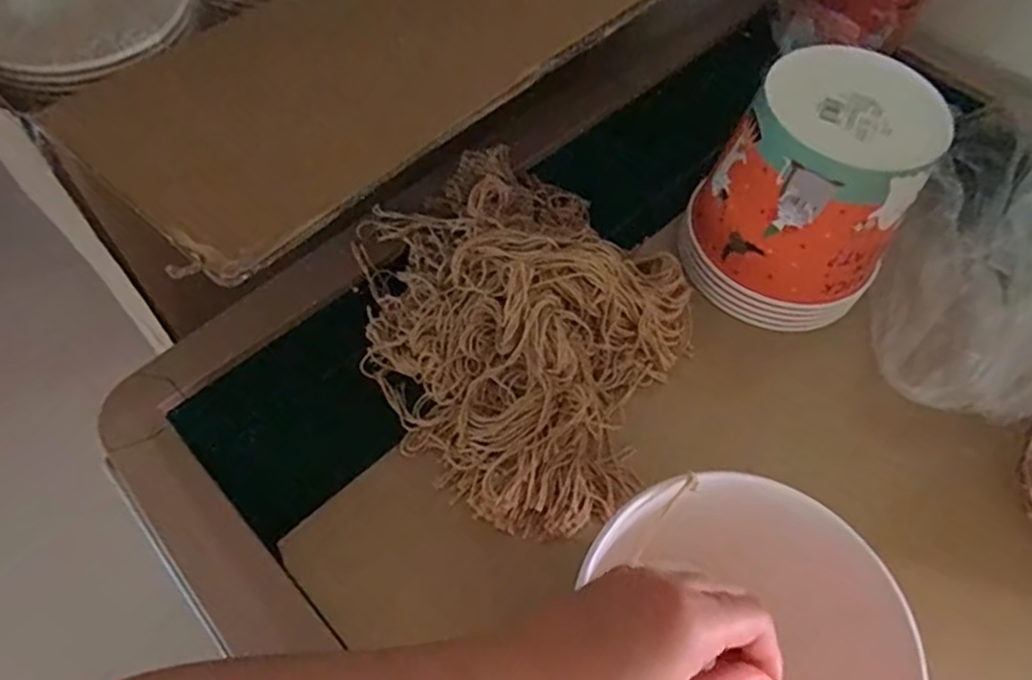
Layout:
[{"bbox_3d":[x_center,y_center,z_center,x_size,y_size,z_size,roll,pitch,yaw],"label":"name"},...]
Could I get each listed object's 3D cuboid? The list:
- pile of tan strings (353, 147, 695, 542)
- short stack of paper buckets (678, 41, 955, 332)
[{"bbox_3d":[0.001,-0.033,0.509,0.226,0.077,0.282,-30,66,-21],"label":"pile of tan strings"},{"bbox_3d":[0.226,-0.108,0.539,0.152,0.176,0.137,26,60,11],"label":"short stack of paper buckets"}]

